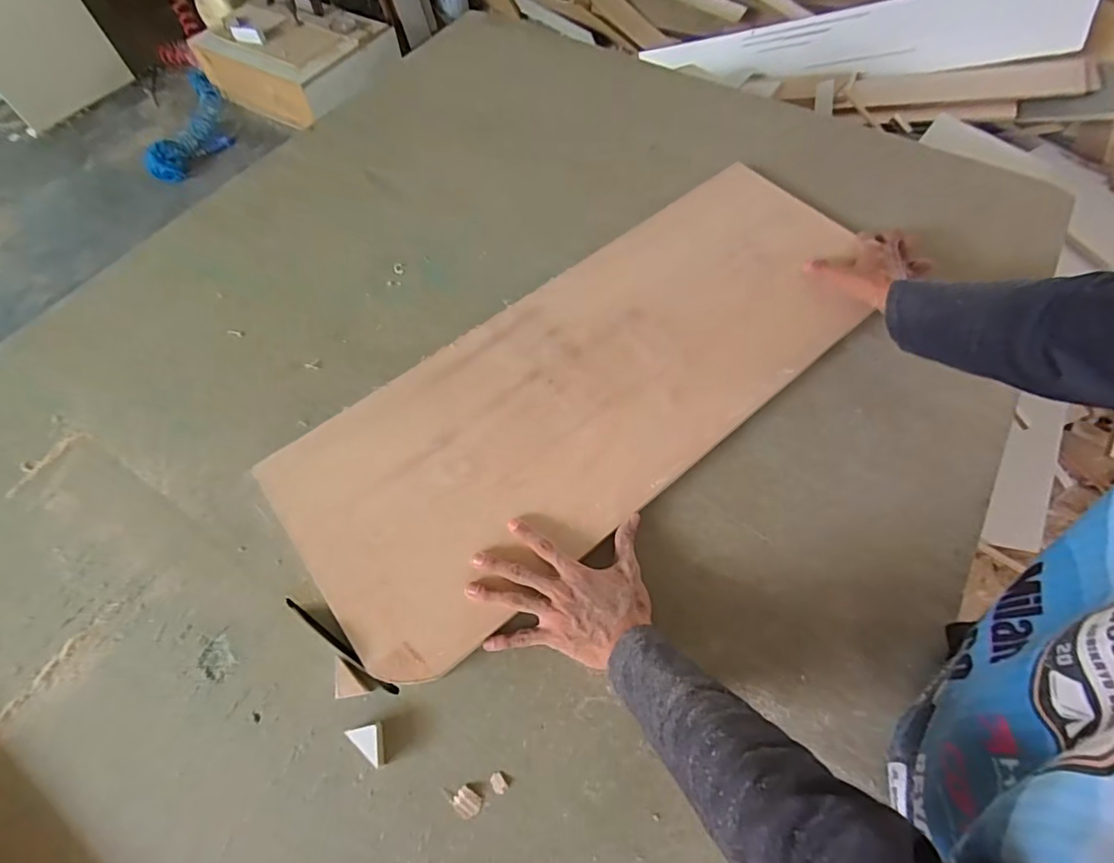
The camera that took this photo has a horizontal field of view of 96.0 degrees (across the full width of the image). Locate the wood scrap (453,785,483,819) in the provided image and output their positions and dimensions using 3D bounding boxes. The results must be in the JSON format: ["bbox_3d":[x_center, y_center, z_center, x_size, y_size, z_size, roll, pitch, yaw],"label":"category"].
[{"bbox_3d":[-0.081,0.335,0.453,0.023,0.004,0.019,32,67,17],"label":"wood scrap"}]

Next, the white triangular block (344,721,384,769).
[{"bbox_3d":[-0.174,0.289,0.471,0.043,0.017,0.022,37,69,19],"label":"white triangular block"}]

